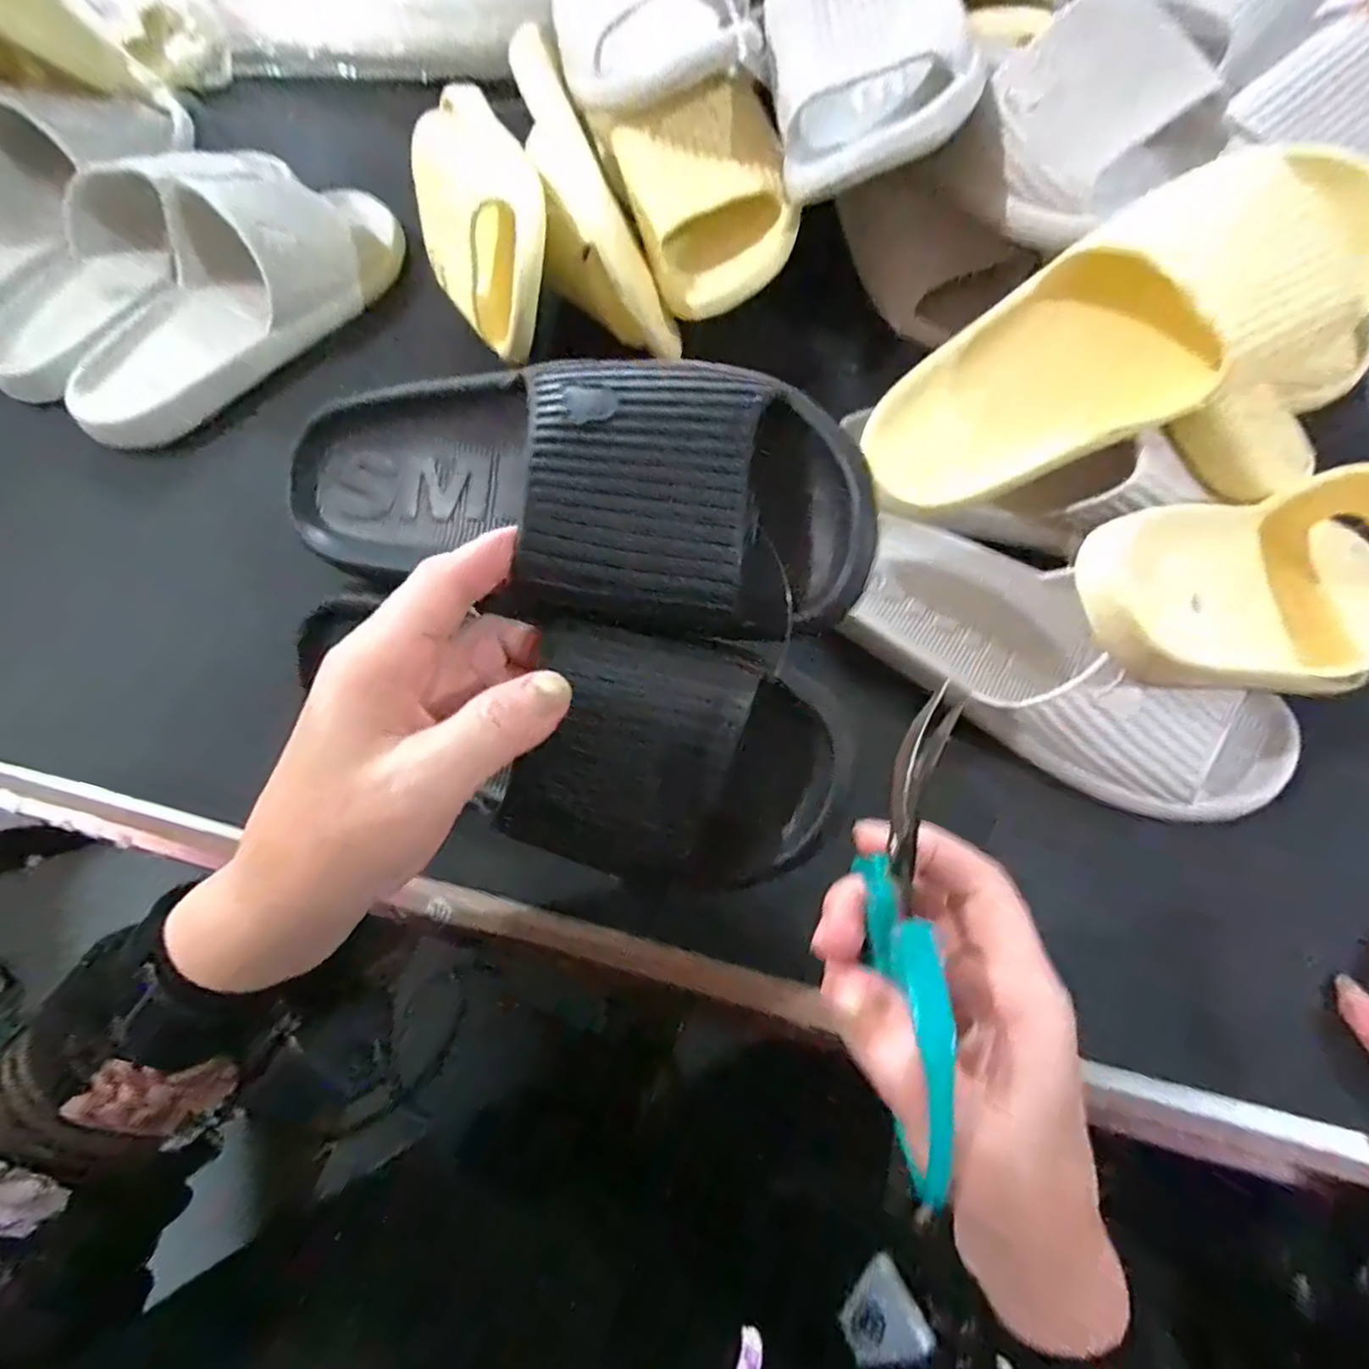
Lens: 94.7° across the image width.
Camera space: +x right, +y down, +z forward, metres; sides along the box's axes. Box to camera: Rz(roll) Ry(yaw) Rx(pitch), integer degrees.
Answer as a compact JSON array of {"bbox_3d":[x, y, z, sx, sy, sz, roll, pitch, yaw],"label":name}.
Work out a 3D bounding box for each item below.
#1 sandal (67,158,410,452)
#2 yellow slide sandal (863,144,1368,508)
[{"bbox_3d":[-0.310,-0.271,0.428,0.101,0.063,0.259,33,71,12],"label":"sandal"},{"bbox_3d":[0.210,-0.166,0.317,0.230,0.068,0.095,-23,65,27],"label":"yellow slide sandal"}]

